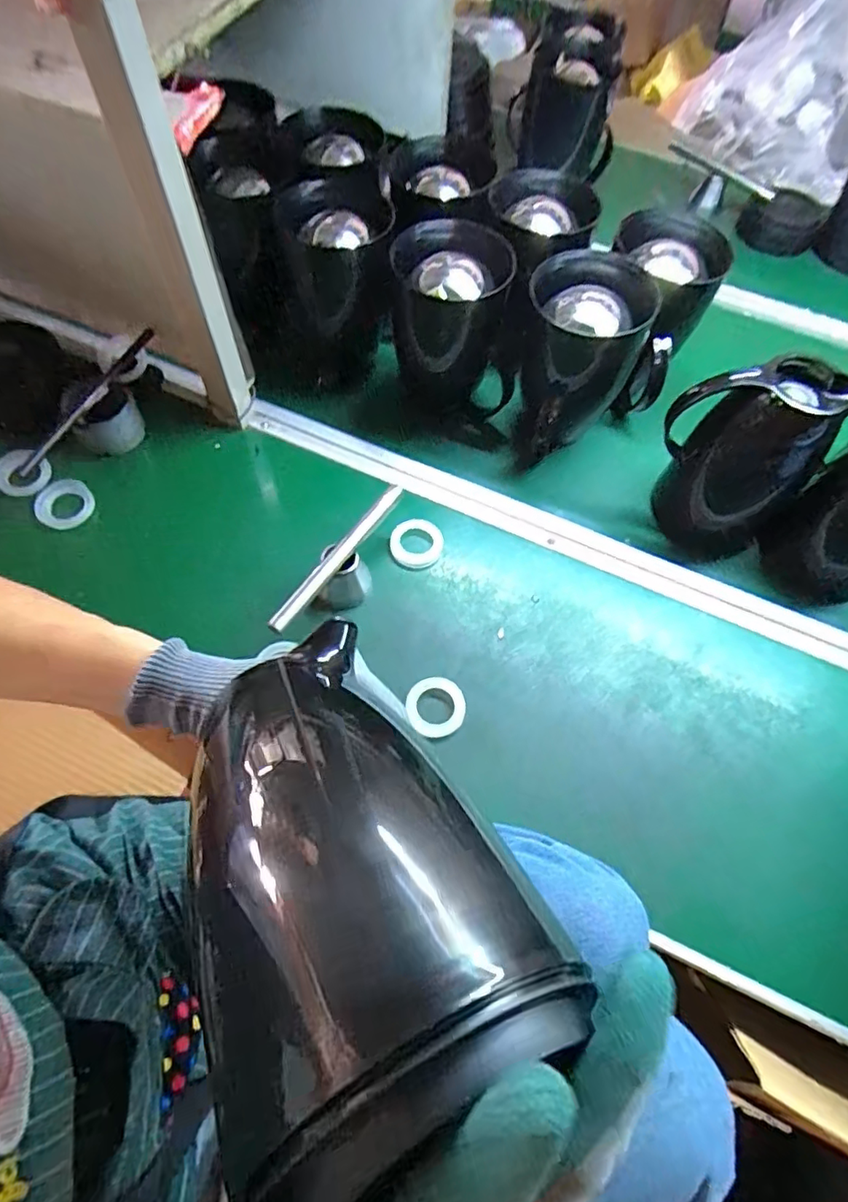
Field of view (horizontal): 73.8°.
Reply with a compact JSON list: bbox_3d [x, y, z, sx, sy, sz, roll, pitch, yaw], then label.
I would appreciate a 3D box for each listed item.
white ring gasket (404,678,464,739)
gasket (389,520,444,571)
[{"bbox_3d":[0.012,0.104,0.551,0.057,0.010,0.059,2,62,-3],"label":"white ring gasket"},{"bbox_3d":[-0.008,-0.064,0.630,0.060,0.012,0.057,2,62,-3],"label":"gasket"}]

